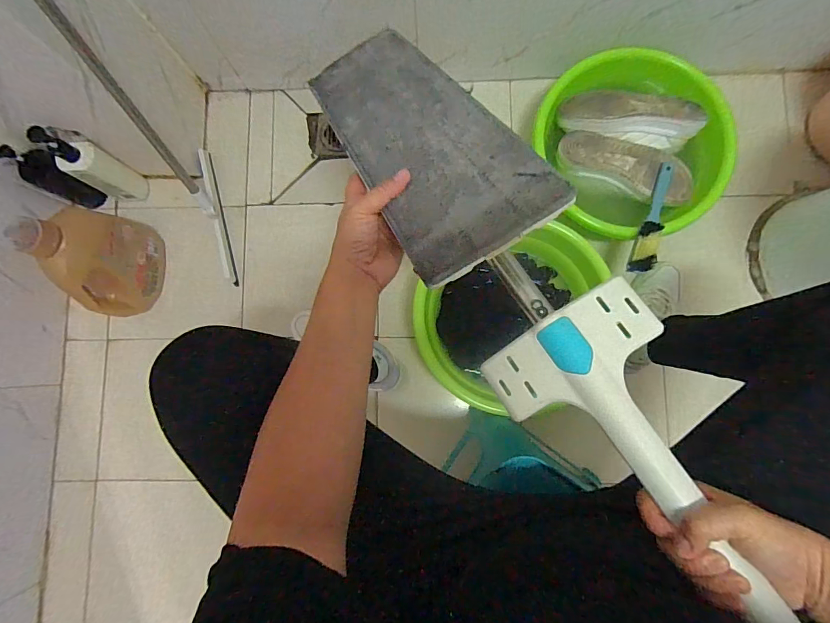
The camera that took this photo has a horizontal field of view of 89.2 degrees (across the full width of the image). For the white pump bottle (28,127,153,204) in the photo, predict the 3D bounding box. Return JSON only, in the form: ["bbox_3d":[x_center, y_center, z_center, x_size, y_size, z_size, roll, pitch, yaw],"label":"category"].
[{"bbox_3d":[-0.619,-0.279,0.821,0.059,0.213,0.071,26,85,5],"label":"white pump bottle"}]

